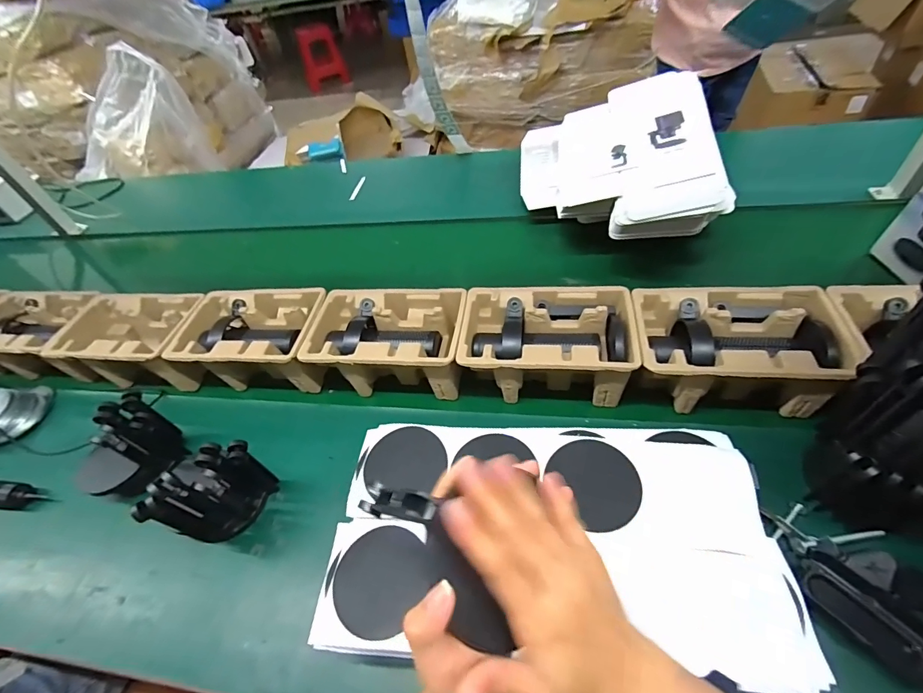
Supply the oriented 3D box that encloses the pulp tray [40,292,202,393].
[{"bbox_3d":[-0.576,-0.012,0.742,0.267,0.113,0.150,5,51,9],"label":"pulp tray"}]

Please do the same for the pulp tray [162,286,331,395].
[{"bbox_3d":[-0.333,-0.007,0.694,0.227,0.123,0.151,4,51,9],"label":"pulp tray"}]

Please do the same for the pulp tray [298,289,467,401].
[{"bbox_3d":[-0.109,-0.007,0.641,0.231,0.097,0.143,3,51,8],"label":"pulp tray"}]

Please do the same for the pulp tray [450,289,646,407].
[{"bbox_3d":[0.115,-0.006,0.590,0.229,0.096,0.154,3,51,8],"label":"pulp tray"}]

